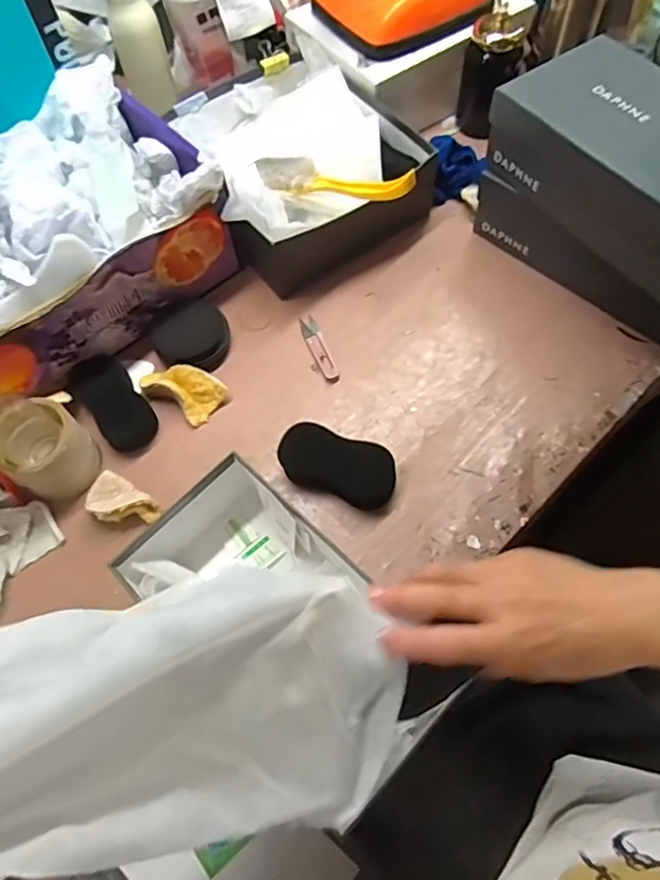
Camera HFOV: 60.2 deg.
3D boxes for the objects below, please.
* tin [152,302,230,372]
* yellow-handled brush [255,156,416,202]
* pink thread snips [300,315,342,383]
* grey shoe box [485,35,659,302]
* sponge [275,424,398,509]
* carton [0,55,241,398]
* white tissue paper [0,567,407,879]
[{"bbox_3d":[-0.161,-0.129,0.698,0.085,0.031,0.092,-1,64,3],"label":"tin"},{"bbox_3d":[0.003,-0.316,0.687,0.202,0.041,0.043,19,67,12],"label":"yellow-handled brush"},{"bbox_3d":[-0.012,-0.113,0.703,0.023,0.004,0.101,-20,64,-6],"label":"pink thread snips"},{"bbox_3d":[0.321,-0.286,0.597,0.137,0.113,0.292,-32,66,-12],"label":"grey shoe box"},{"bbox_3d":[0.008,0.028,0.617,0.126,0.034,0.060,19,67,12],"label":"sponge"},{"bbox_3d":[-0.346,-0.243,0.660,0.389,0.187,0.277,-40,68,-15],"label":"carton"},{"bbox_3d":[-0.124,0.144,0.275,0.331,0.033,0.128,-2,83,-22],"label":"white tissue paper"}]

